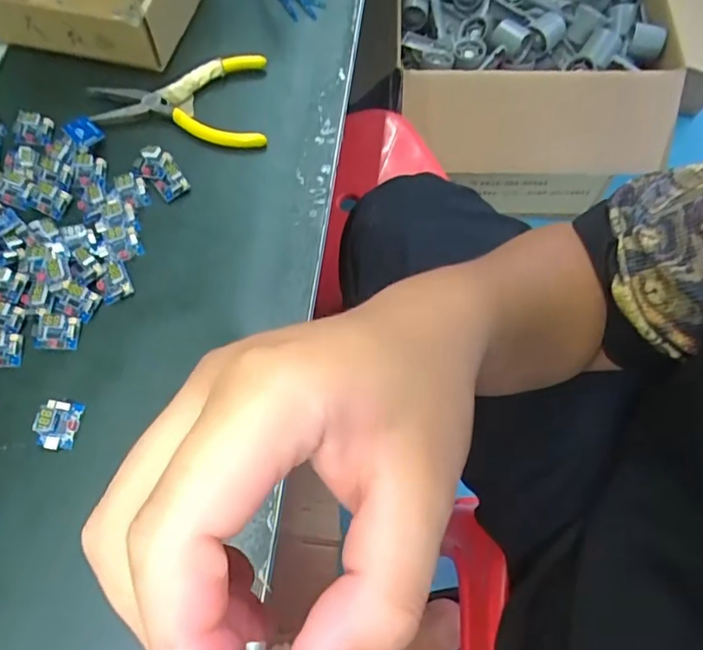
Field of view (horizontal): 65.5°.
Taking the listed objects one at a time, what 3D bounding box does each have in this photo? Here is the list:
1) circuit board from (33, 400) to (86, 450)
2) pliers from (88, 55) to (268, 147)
[{"bbox_3d":[-0.186,0.062,0.346,0.021,0.015,0.031,8,67,5],"label":"circuit board"},{"bbox_3d":[-0.142,-0.180,0.446,0.139,0.020,0.084,-3,66,-1],"label":"pliers"}]

